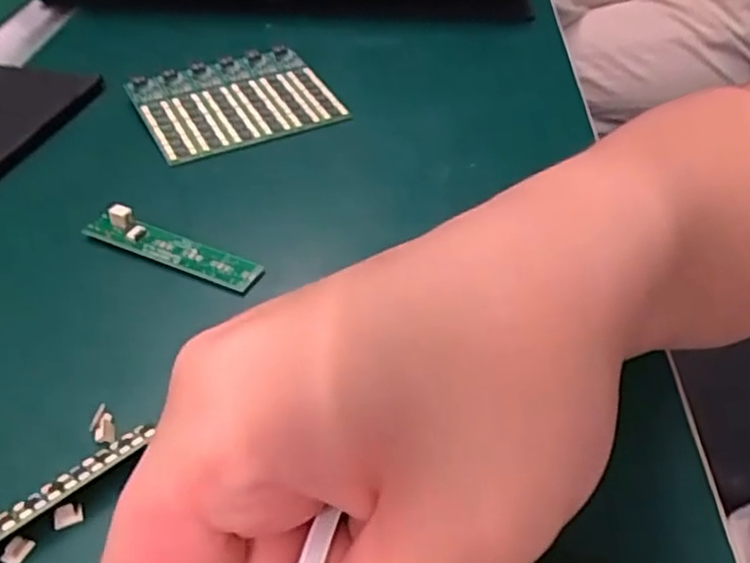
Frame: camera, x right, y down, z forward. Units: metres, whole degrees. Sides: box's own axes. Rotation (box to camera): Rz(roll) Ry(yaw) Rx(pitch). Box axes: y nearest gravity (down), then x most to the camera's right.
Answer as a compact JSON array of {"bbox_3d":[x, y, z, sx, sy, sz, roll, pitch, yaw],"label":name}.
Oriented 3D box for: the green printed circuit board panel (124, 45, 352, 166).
[{"bbox_3d":[-0.079,-0.104,0.397,0.103,0.011,0.083,-21,44,-21],"label":"green printed circuit board panel"}]

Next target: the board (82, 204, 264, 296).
[{"bbox_3d":[-0.086,-0.017,0.296,0.082,0.009,0.017,17,44,21],"label":"board"}]

